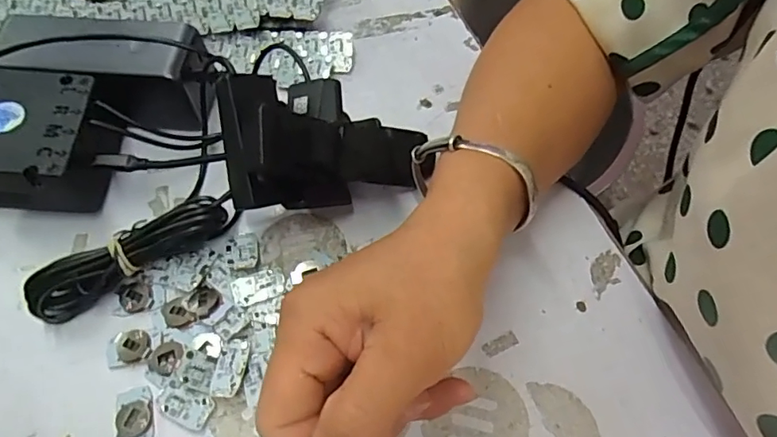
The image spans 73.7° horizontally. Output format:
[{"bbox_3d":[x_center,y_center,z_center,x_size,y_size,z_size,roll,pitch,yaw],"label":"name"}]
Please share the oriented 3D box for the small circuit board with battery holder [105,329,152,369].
[{"bbox_3d":[-0.143,0.071,0.285,0.025,0.006,0.018,-8,62,-4],"label":"small circuit board with battery holder"}]

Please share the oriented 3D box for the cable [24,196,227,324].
[{"bbox_3d":[-0.146,0.022,0.295,0.111,0.034,0.025,-26,64,-12],"label":"cable"}]

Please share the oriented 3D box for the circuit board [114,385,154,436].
[{"bbox_3d":[-0.131,0.103,0.269,0.018,0.006,0.031,-16,63,-7],"label":"circuit board"}]

